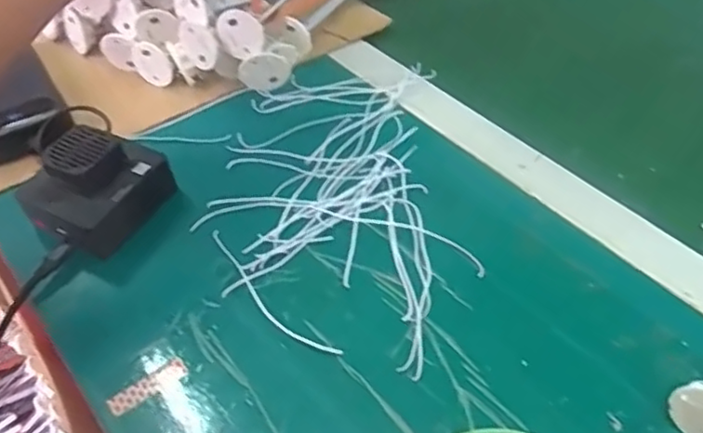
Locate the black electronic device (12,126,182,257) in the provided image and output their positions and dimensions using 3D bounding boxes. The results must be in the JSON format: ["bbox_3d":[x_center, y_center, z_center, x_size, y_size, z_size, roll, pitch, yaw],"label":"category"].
[{"bbox_3d":[-0.172,-0.022,0.427,0.073,0.043,0.075,24,52,22],"label":"black electronic device"}]

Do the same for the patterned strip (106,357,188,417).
[{"bbox_3d":[-0.113,0.095,0.357,0.044,0.004,0.012,-32,54,-25],"label":"patterned strip"}]

